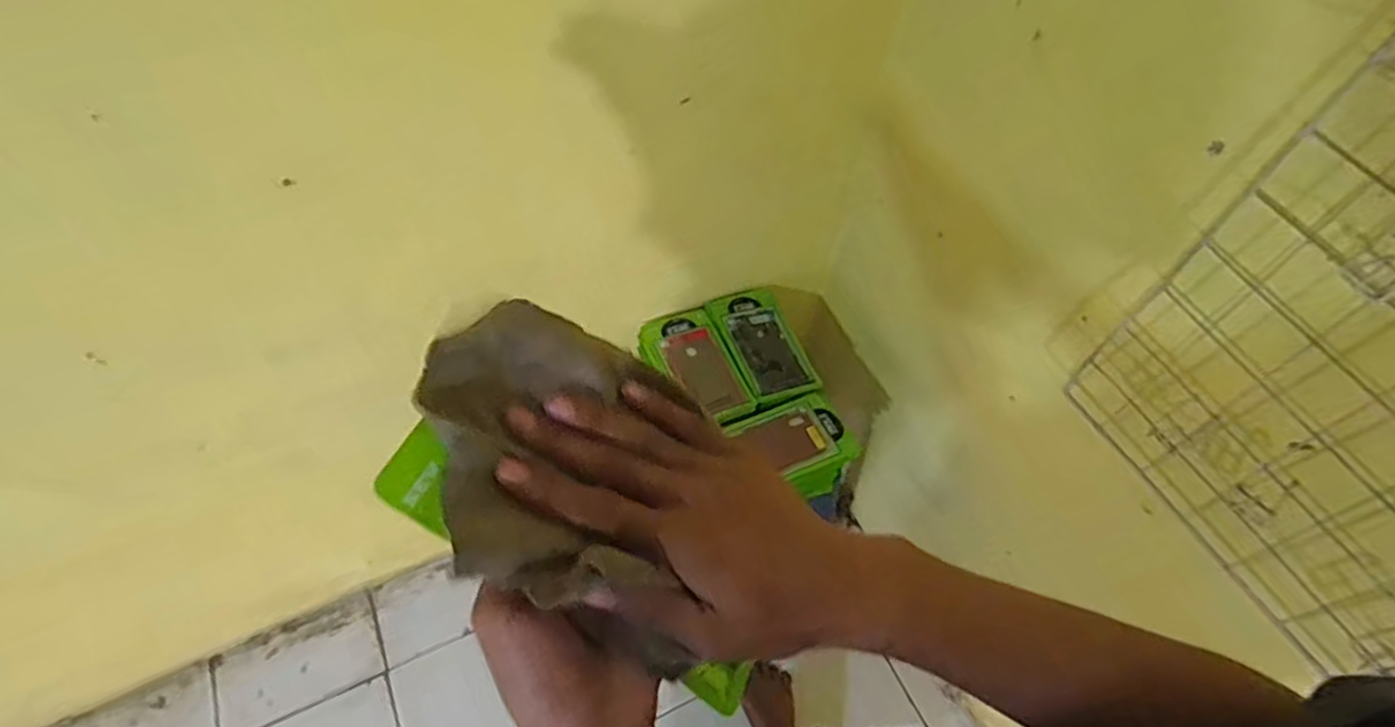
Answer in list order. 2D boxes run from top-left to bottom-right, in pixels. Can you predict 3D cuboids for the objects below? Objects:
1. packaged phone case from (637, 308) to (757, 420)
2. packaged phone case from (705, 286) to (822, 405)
[{"bbox_3d":[-0.006,0.000,1.094,0.123,0.024,0.209,-20,59,-14],"label":"packaged phone case"},{"bbox_3d":[0.106,-0.034,1.125,0.118,0.021,0.217,-19,59,-14],"label":"packaged phone case"}]

